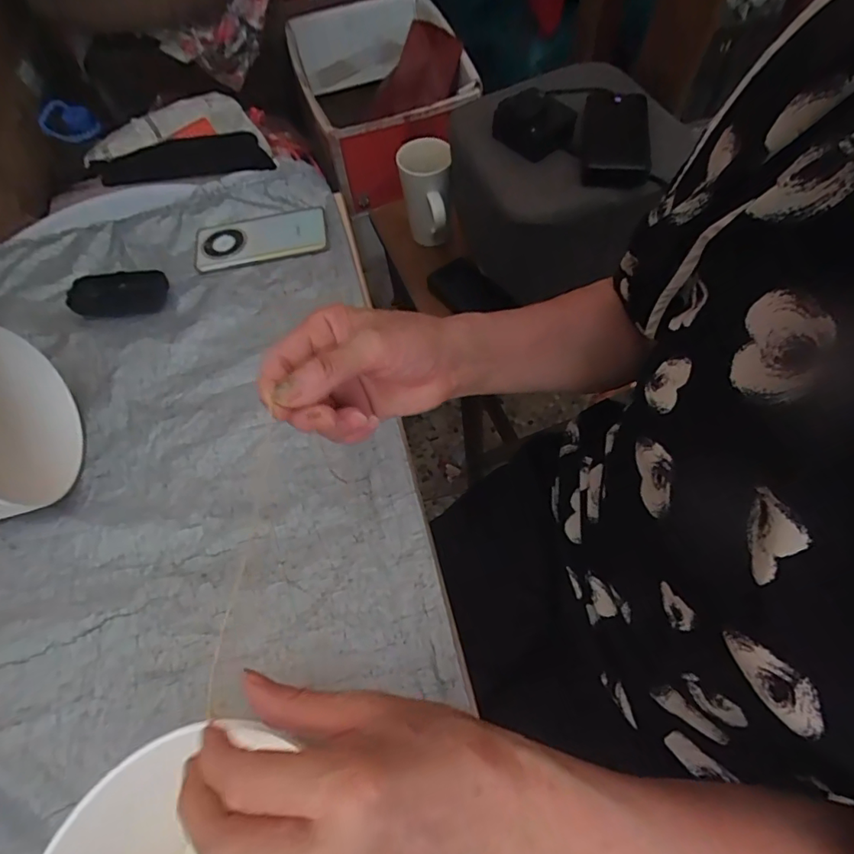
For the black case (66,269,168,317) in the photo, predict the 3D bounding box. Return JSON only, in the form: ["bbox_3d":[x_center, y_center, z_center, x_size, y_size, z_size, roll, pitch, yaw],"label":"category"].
[{"bbox_3d":[-0.360,-0.157,0.620,0.107,0.017,0.058,-1,60,3],"label":"black case"}]

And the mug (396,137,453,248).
[{"bbox_3d":[-0.001,-0.359,0.820,0.073,0.136,0.079,0,60,3],"label":"mug"}]

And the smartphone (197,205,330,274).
[{"bbox_3d":[-0.206,-0.237,0.657,0.159,0.010,0.081,-14,60,-5],"label":"smartphone"}]

